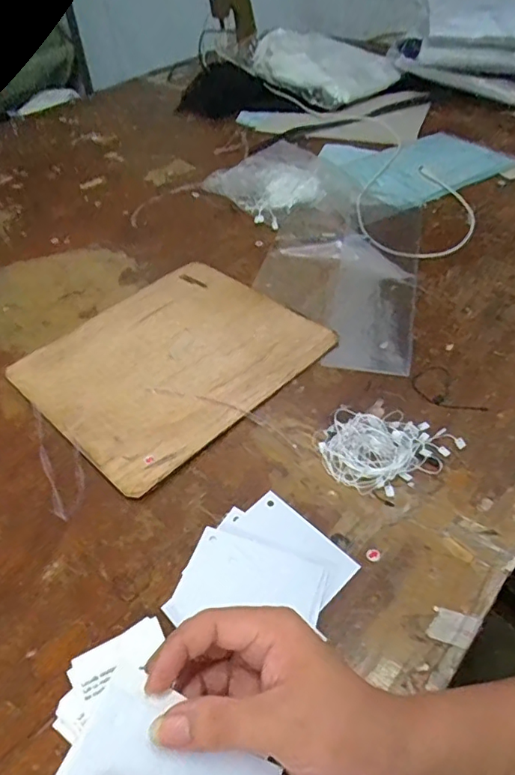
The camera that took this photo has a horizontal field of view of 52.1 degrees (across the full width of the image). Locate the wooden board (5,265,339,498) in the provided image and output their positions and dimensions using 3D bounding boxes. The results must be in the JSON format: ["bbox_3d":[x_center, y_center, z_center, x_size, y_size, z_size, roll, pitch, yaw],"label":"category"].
[{"bbox_3d":[-0.095,-0.035,0.589,0.286,0.008,0.239,-37,55,-27],"label":"wooden board"}]

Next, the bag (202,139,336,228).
[{"bbox_3d":[0.031,-0.336,0.852,0.175,0.033,0.198,-28,51,-21],"label":"bag"}]

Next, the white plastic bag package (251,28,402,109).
[{"bbox_3d":[0.133,-0.712,1.153,0.209,0.069,0.315,-31,52,-23],"label":"white plastic bag package"}]

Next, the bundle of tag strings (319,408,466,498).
[{"bbox_3d":[0.123,0.051,0.475,0.123,0.029,0.072,-11,47,-6],"label":"bundle of tag strings"}]

